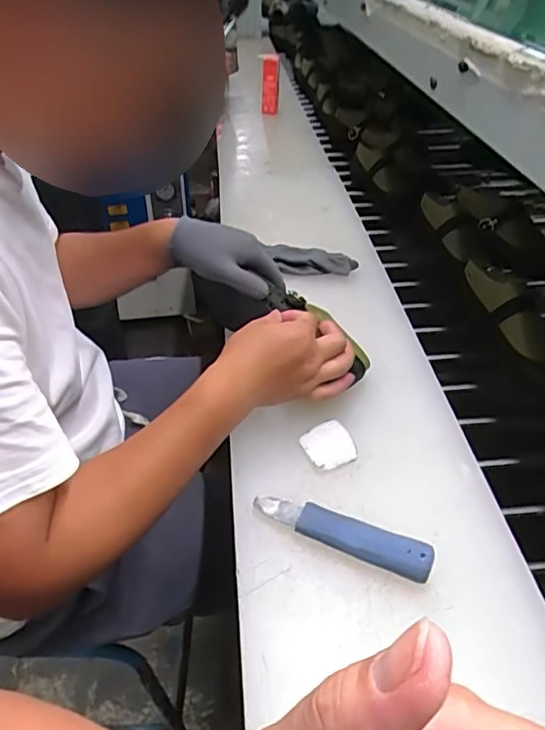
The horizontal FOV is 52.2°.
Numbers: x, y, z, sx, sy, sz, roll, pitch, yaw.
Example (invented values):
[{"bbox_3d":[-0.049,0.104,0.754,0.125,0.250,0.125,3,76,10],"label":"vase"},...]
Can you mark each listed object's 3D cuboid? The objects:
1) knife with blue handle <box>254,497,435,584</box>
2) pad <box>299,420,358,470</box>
[{"bbox_3d":[0.060,0.143,0.480,0.155,0.023,0.034,17,42,22],"label":"knife with blue handle"},{"bbox_3d":[0.056,0.079,0.561,0.048,0.006,0.053,-16,41,-17],"label":"pad"}]

